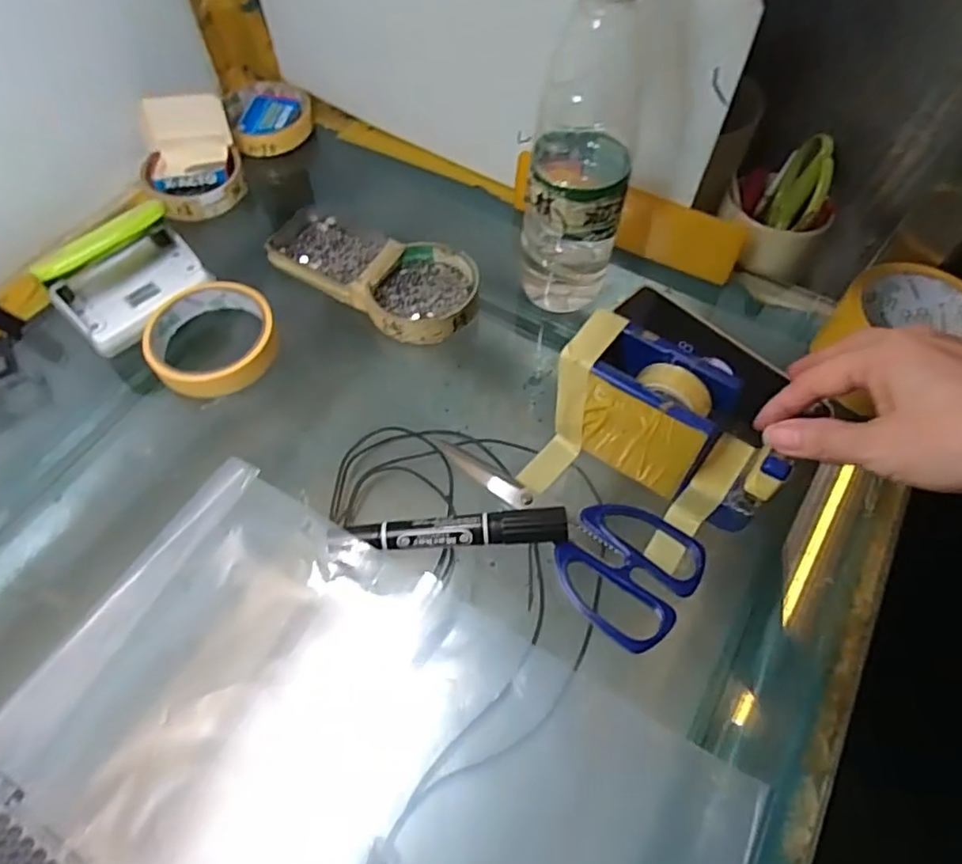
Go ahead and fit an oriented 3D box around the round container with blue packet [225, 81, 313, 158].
[{"bbox_3d":[-0.197,-0.296,0.580,0.074,0.019,0.090,-19,59,-10],"label":"round container with blue packet"}]

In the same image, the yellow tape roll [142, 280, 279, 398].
[{"bbox_3d":[-0.191,-0.070,0.449,0.086,0.029,0.098,-8,57,-3],"label":"yellow tape roll"}]

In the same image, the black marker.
[{"bbox_3d":[-0.018,0.060,0.366,0.138,0.013,0.019,-5,57,-1],"label":"black marker"}]

